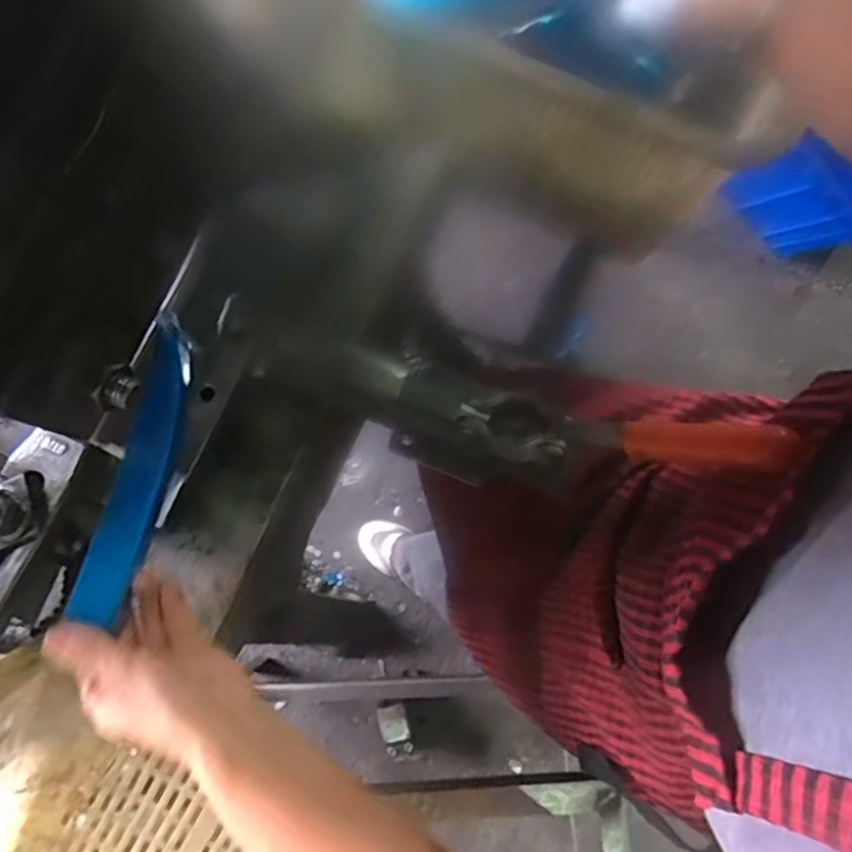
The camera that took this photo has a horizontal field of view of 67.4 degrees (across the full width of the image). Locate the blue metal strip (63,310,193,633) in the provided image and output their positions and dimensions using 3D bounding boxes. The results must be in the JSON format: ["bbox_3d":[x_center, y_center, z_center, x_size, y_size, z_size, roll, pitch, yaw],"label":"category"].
[{"bbox_3d":[-0.170,0.024,0.382,0.026,0.027,0.177,13,83,4],"label":"blue metal strip"}]

